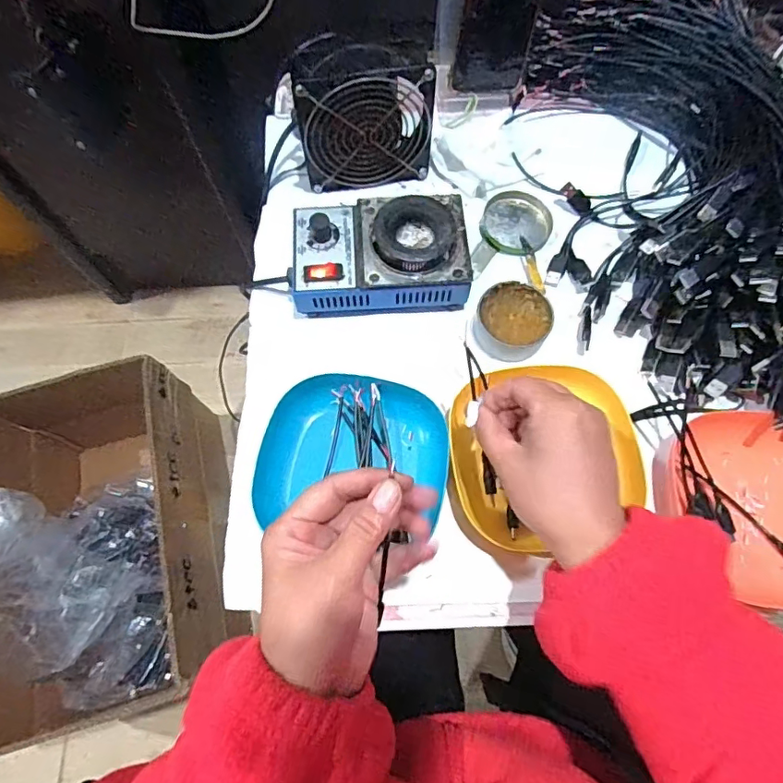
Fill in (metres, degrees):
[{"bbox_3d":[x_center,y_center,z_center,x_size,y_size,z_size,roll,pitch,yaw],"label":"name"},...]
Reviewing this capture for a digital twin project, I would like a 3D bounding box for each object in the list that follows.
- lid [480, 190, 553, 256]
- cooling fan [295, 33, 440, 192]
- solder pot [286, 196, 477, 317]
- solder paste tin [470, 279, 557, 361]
[{"bbox_3d":[0.121,-0.163,0.500,0.065,0.008,0.068,0,69,0],"label":"lid"},{"bbox_3d":[-0.023,-0.242,0.462,0.117,0.135,0.032,-8,69,-2],"label":"cooling fan"},{"bbox_3d":[-0.010,-0.122,0.453,0.149,0.060,0.094,-4,69,-1],"label":"solder pot"},{"bbox_3d":[0.104,-0.059,0.447,0.061,0.022,0.067,0,69,0],"label":"solder paste tin"}]

